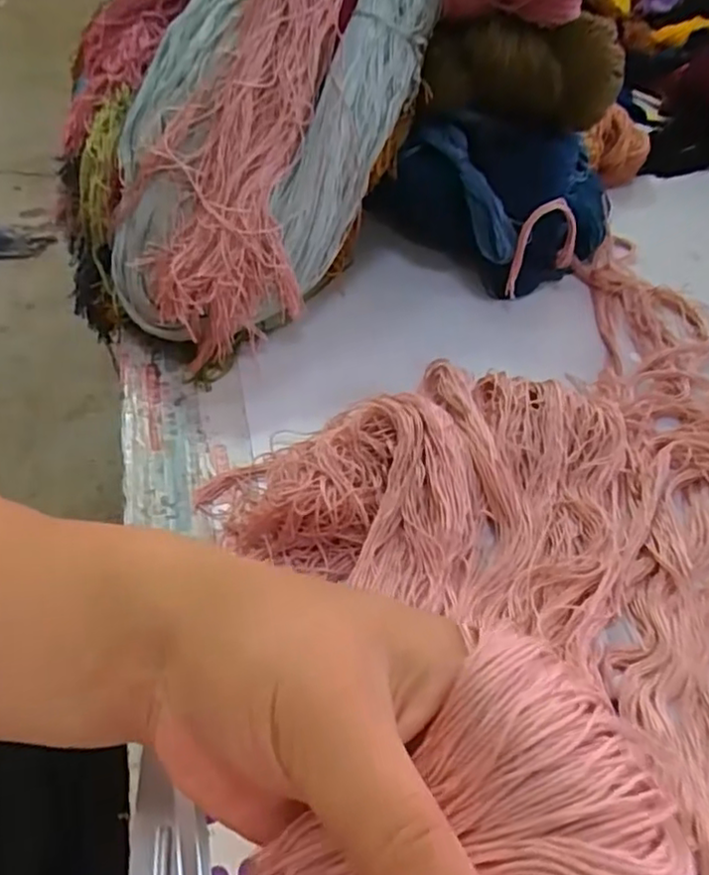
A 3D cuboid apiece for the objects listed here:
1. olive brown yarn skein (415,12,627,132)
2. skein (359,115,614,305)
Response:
[{"bbox_3d":[0.121,-0.264,0.475,0.142,0.058,0.044,3,52,1],"label":"olive brown yarn skein"},{"bbox_3d":[0.113,-0.200,0.534,0.167,0.107,0.136,30,57,20],"label":"skein"}]

